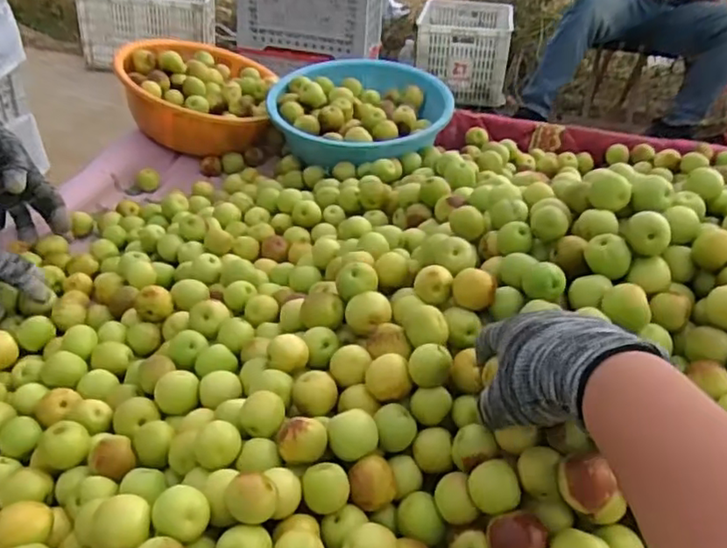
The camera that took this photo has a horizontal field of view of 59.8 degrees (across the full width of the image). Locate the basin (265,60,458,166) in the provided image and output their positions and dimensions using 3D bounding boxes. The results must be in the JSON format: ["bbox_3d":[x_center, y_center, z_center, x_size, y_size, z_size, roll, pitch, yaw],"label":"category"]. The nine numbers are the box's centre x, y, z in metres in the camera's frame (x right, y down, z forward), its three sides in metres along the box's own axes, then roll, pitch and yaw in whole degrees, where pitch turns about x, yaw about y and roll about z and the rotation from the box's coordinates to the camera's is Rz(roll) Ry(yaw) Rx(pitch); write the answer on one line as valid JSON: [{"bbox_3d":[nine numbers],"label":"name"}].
[{"bbox_3d":[-0.007,-0.240,0.963,0.260,0.090,0.260,3,44,-3],"label":"basin"}]

